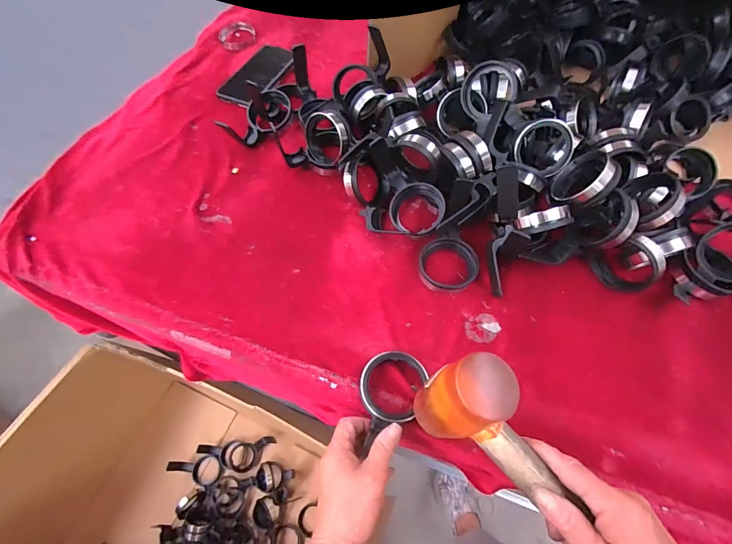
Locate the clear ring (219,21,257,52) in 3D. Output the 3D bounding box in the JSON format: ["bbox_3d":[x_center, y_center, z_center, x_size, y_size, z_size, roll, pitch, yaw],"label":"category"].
[{"bbox_3d":[-0.251,-0.465,0.683,0.069,0.016,0.075,-14,62,-10],"label":"clear ring"}]

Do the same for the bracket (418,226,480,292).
[{"bbox_3d":[0.099,-0.014,0.431,0.071,0.022,0.077,-22,64,-14],"label":"bracket"}]

